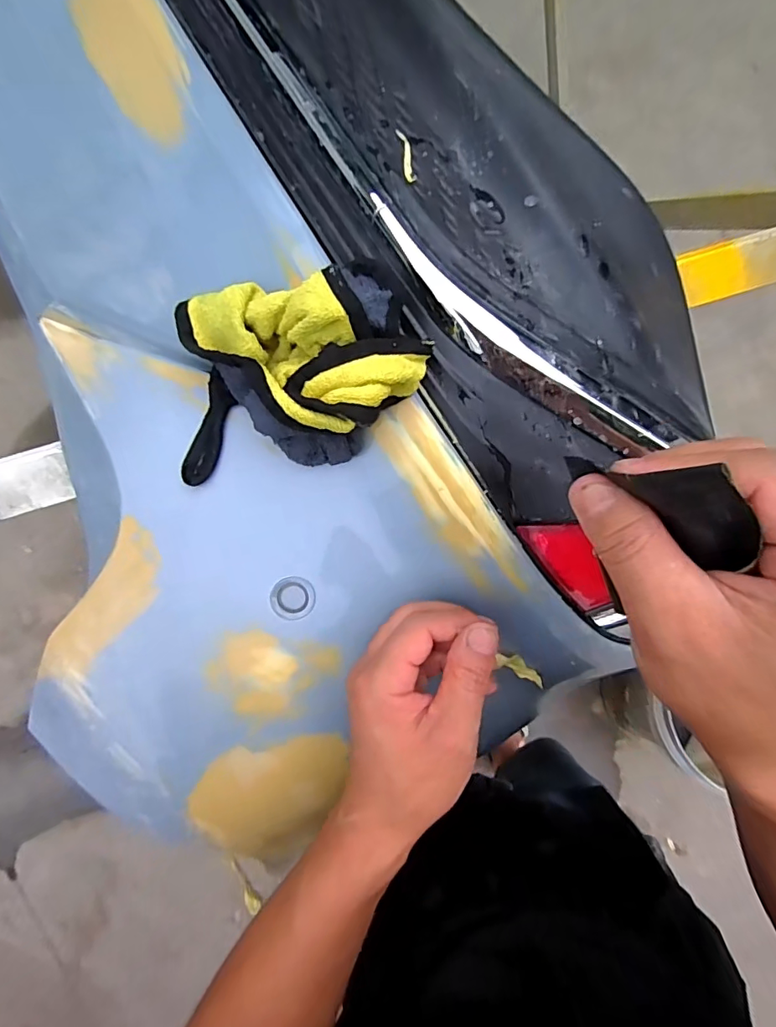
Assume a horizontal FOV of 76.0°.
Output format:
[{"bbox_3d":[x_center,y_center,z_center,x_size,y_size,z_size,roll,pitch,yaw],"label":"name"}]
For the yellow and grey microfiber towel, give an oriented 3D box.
[{"bbox_3d":[-0.050,-0.077,0.254,0.131,0.079,0.092,-11,75,-3],"label":"yellow and grey microfiber towel"}]

